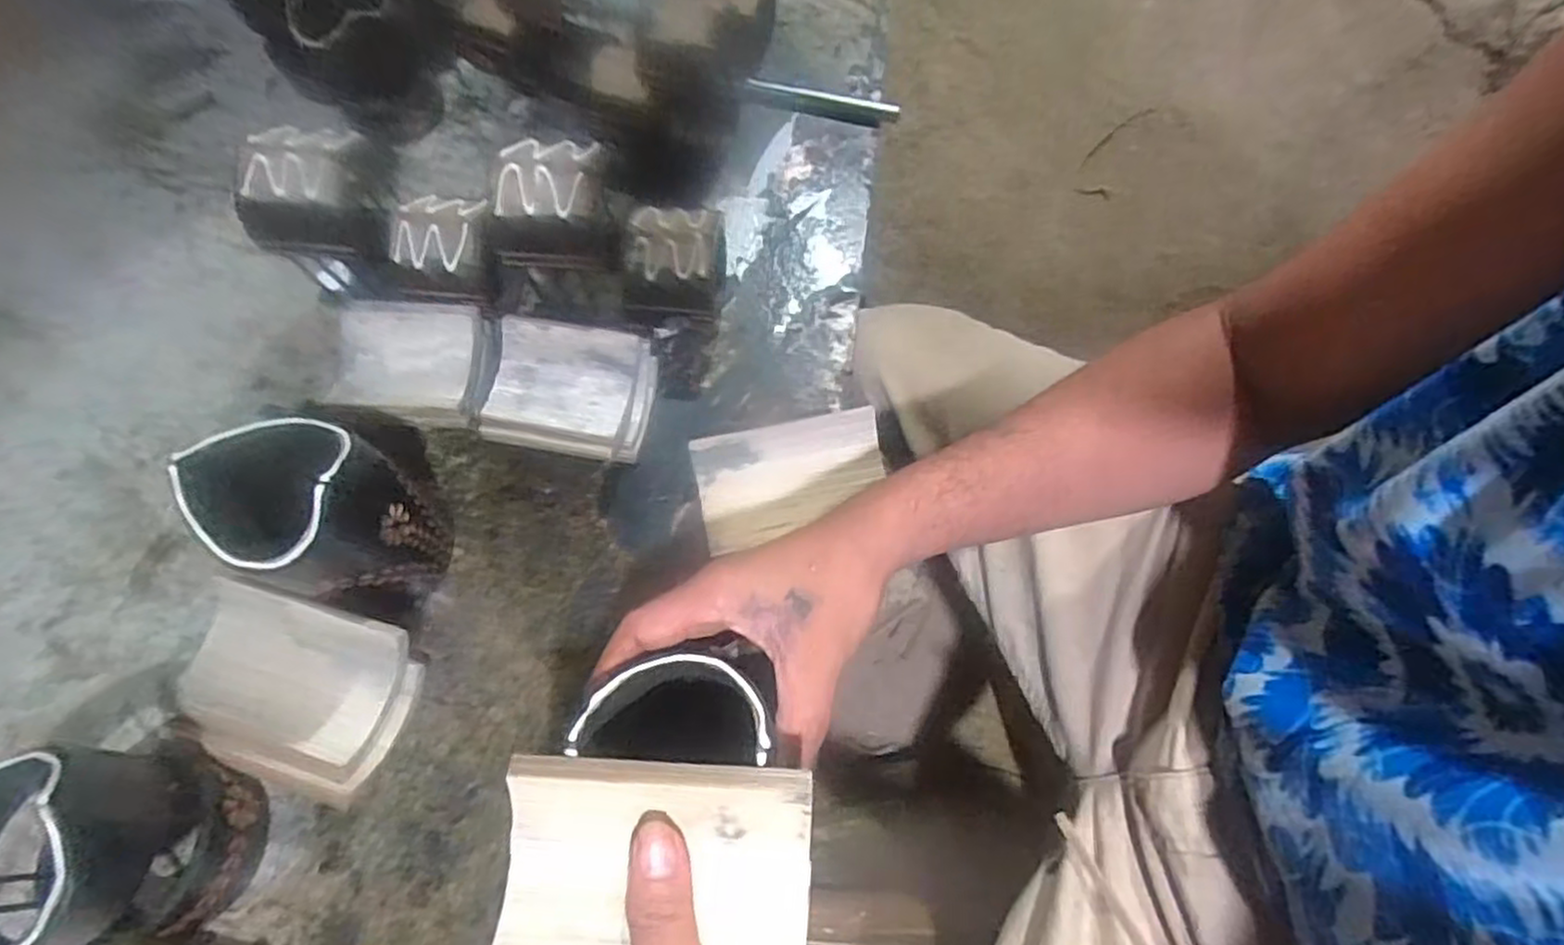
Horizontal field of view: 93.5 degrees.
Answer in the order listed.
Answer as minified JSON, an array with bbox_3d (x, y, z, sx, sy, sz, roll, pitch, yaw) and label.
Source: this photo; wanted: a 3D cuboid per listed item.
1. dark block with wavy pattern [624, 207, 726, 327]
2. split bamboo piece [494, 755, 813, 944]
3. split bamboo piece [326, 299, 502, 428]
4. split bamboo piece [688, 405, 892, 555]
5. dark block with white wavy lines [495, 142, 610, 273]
[{"bbox_3d":[-0.068,-0.130,0.485,0.063,0.072,0.066,1,68,0],"label":"dark block with wavy pattern"},{"bbox_3d":[-0.047,0.148,0.274,0.114,0.017,0.075,3,68,1],"label":"split bamboo piece"},{"bbox_3d":[-0.233,-0.069,0.473,0.095,0.037,0.078,1,80,-3],"label":"split bamboo piece"},{"bbox_3d":[0.006,0.005,0.452,0.114,0.028,0.065,-11,69,-4],"label":"split bamboo piece"},{"bbox_3d":[-0.135,-0.157,0.431,0.066,0.052,0.059,-3,67,3],"label":"dark block with white wavy lines"}]

